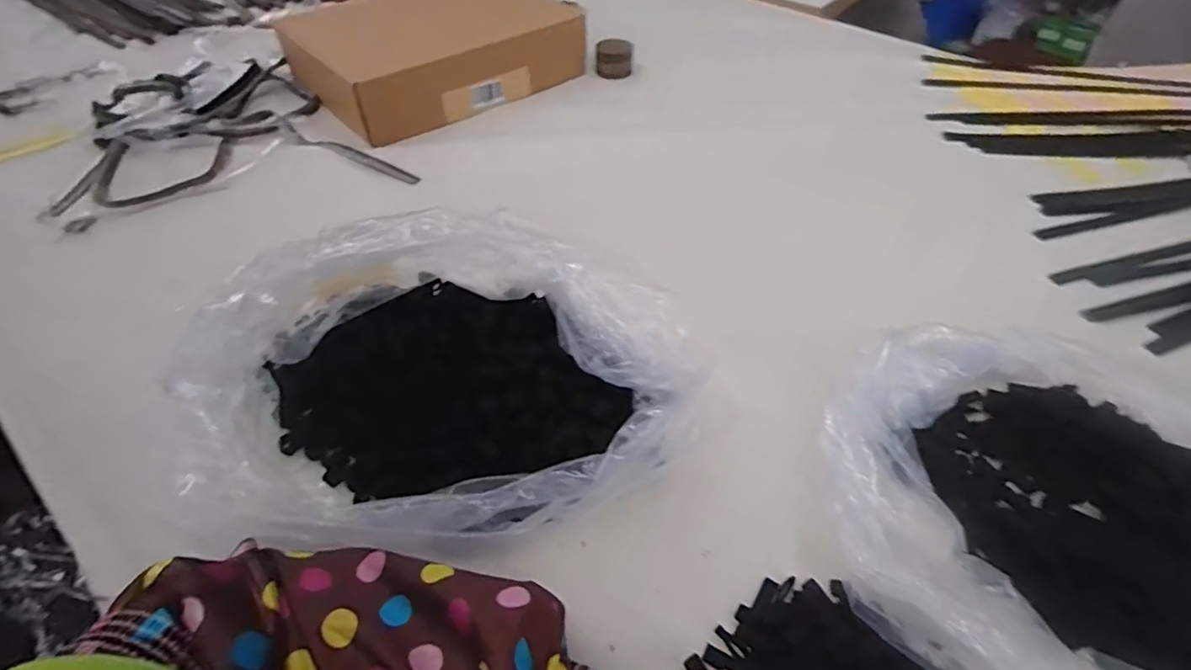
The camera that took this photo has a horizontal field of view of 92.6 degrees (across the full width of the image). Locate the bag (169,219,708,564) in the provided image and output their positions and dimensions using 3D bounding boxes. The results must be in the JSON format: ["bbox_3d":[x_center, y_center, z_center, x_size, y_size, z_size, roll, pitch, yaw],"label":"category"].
[{"bbox_3d":[-0.105,0.036,0.390,0.328,0.111,0.244,16,49,13],"label":"bag"}]

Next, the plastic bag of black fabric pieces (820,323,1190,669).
[{"bbox_3d":[0.358,0.146,0.344,0.430,0.080,0.299,33,55,25],"label":"plastic bag of black fabric pieces"}]

